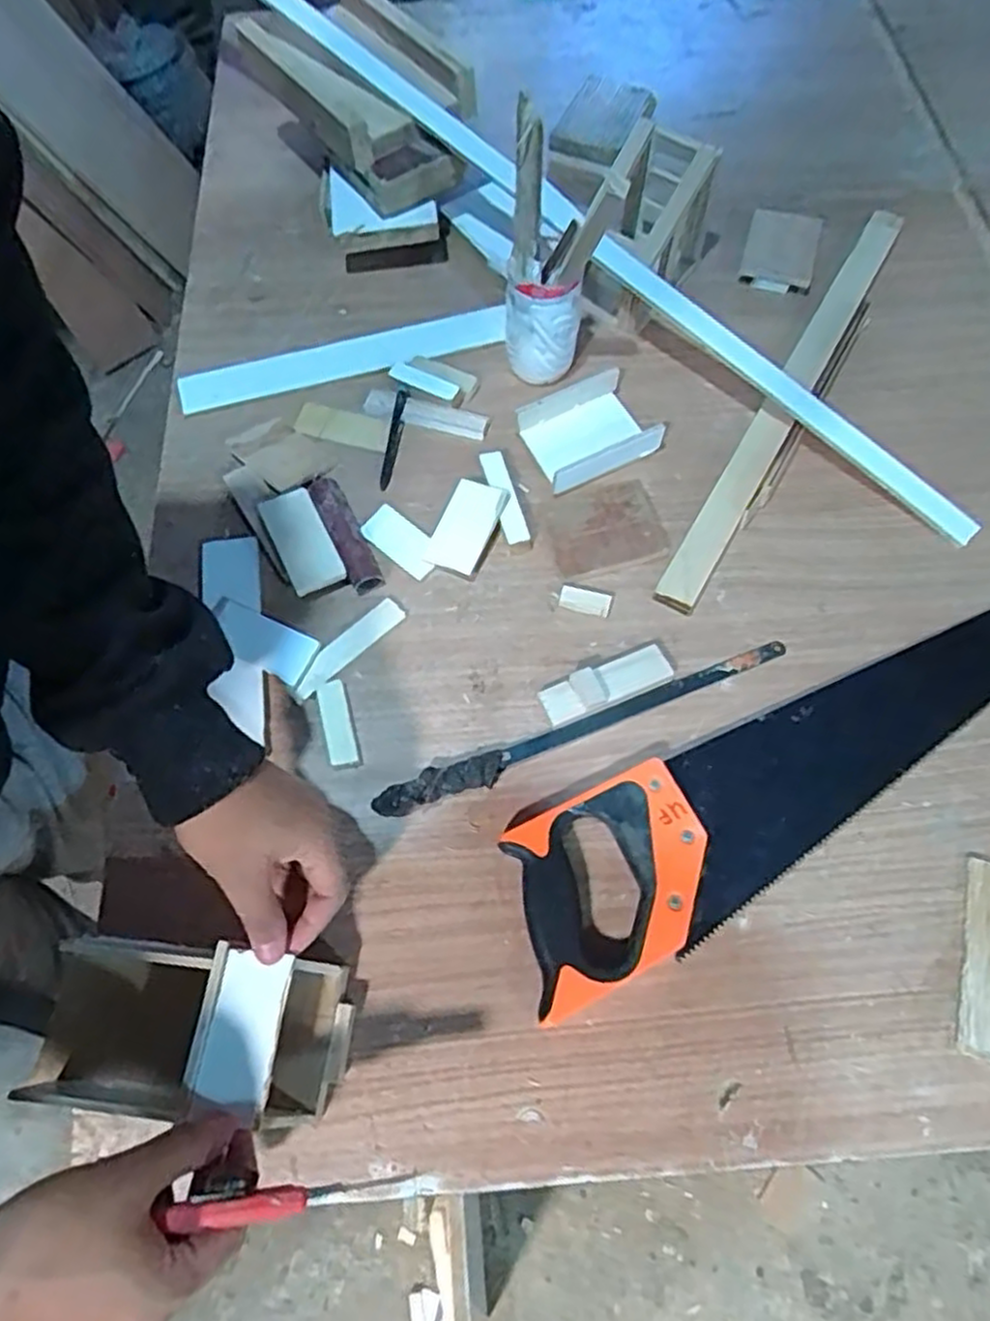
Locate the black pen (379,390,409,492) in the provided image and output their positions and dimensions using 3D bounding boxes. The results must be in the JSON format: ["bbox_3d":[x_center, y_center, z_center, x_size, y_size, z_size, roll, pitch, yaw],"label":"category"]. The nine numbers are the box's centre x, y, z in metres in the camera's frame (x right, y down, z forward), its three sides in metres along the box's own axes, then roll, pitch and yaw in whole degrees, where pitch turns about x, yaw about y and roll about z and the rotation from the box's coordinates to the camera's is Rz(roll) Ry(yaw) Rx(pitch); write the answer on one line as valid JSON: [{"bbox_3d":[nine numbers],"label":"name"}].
[{"bbox_3d":[-0.086,-0.189,0.631,0.012,0.011,0.097,7,67,4],"label":"black pen"}]

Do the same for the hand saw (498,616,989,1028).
[{"bbox_3d":[0.245,0.068,0.505,0.498,0.025,0.113,-23,68,-9],"label":"hand saw"}]

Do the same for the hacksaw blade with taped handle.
[{"bbox_3d":[0.066,0.043,0.520,0.312,0.019,0.024,-21,68,-8],"label":"hacksaw blade with taped handle"}]

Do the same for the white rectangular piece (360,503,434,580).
[{"bbox_3d":[-0.074,-0.096,0.591,0.070,0.004,0.035,40,73,16],"label":"white rectangular piece"}]

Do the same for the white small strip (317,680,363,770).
[{"bbox_3d":[-0.112,0.046,0.527,0.021,0.008,0.063,-16,67,-6],"label":"white small strip"}]

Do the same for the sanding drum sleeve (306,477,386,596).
[{"bbox_3d":[-0.120,-0.102,0.584,0.025,0.022,0.106,-24,68,-9],"label":"sanding drum sleeve"}]

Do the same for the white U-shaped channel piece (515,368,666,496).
[{"bbox_3d":[0.075,-0.196,0.624,0.099,0.021,0.091,-26,68,-10],"label":"white U-shaped channel piece"}]

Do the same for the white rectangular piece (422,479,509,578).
[{"bbox_3d":[-0.024,-0.106,0.589,0.044,0.007,0.075,24,81,10],"label":"white rectangular piece"}]

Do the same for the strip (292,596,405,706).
[{"bbox_3d":[-0.111,-0.010,0.552,0.021,0.006,0.102,41,73,17],"label":"strip"}]

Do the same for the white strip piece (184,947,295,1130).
[{"bbox_3d":[-0.137,0.201,0.399,0.038,0.006,0.077,6,67,4],"label":"white strip piece"}]

